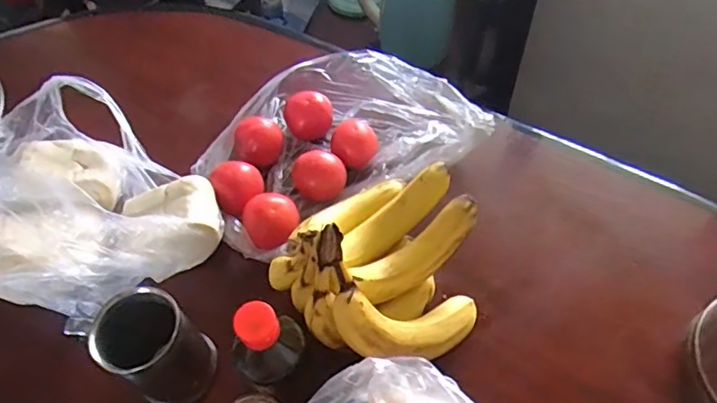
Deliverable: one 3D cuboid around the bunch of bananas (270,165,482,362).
[{"bbox_3d":[0.027,0.050,0.492,0.171,0.101,0.191,31,63,21],"label":"bunch of bananas"}]

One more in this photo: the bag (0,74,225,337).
[{"bbox_3d":[-0.284,0.004,0.542,0.240,0.098,0.203,37,65,23],"label":"bag"}]

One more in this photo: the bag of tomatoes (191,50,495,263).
[{"bbox_3d":[-0.033,-0.070,0.634,0.310,0.058,0.216,-29,60,-15],"label":"bag of tomatoes"}]

